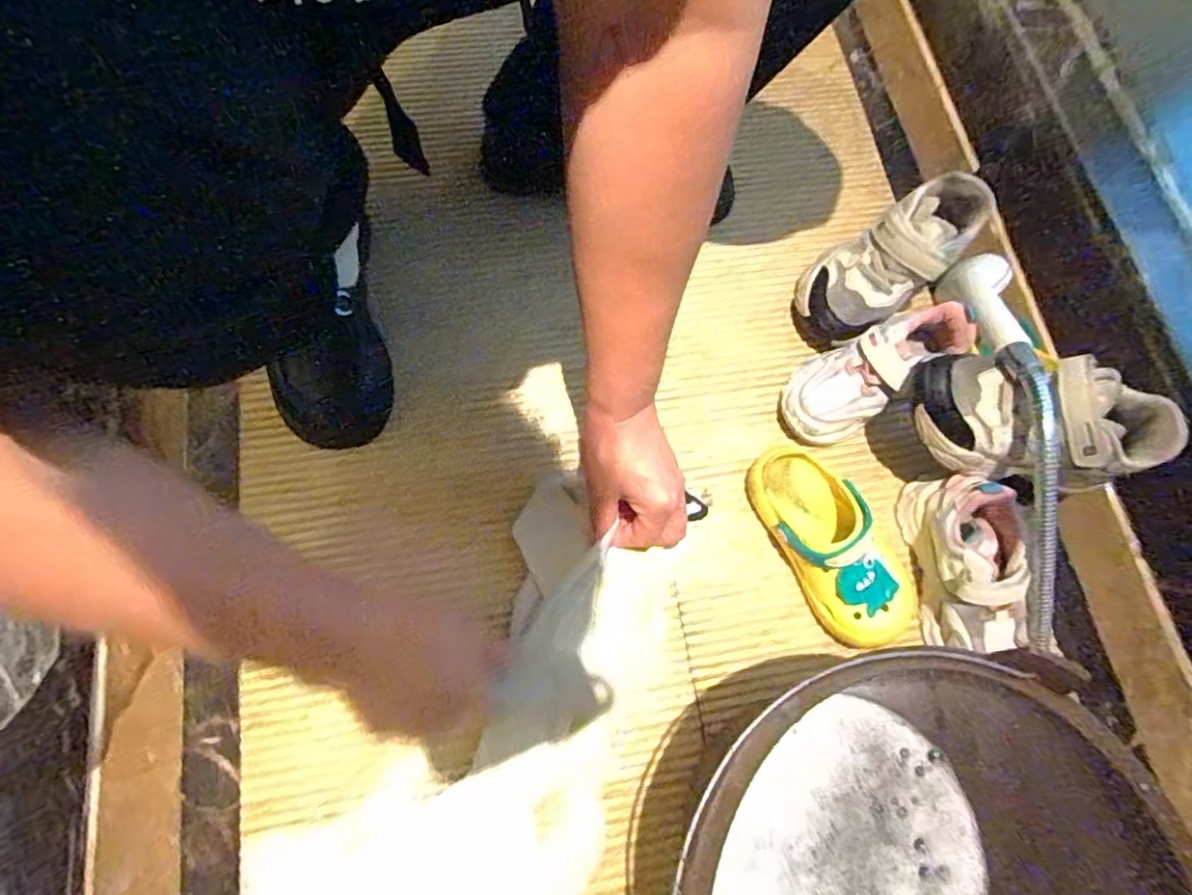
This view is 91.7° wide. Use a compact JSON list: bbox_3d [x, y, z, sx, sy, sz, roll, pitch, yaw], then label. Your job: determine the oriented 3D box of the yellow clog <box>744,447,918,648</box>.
[{"bbox_3d":[0.193,0.075,0.472,0.077,0.057,0.173,-30,77,-12],"label":"yellow clog"}]

